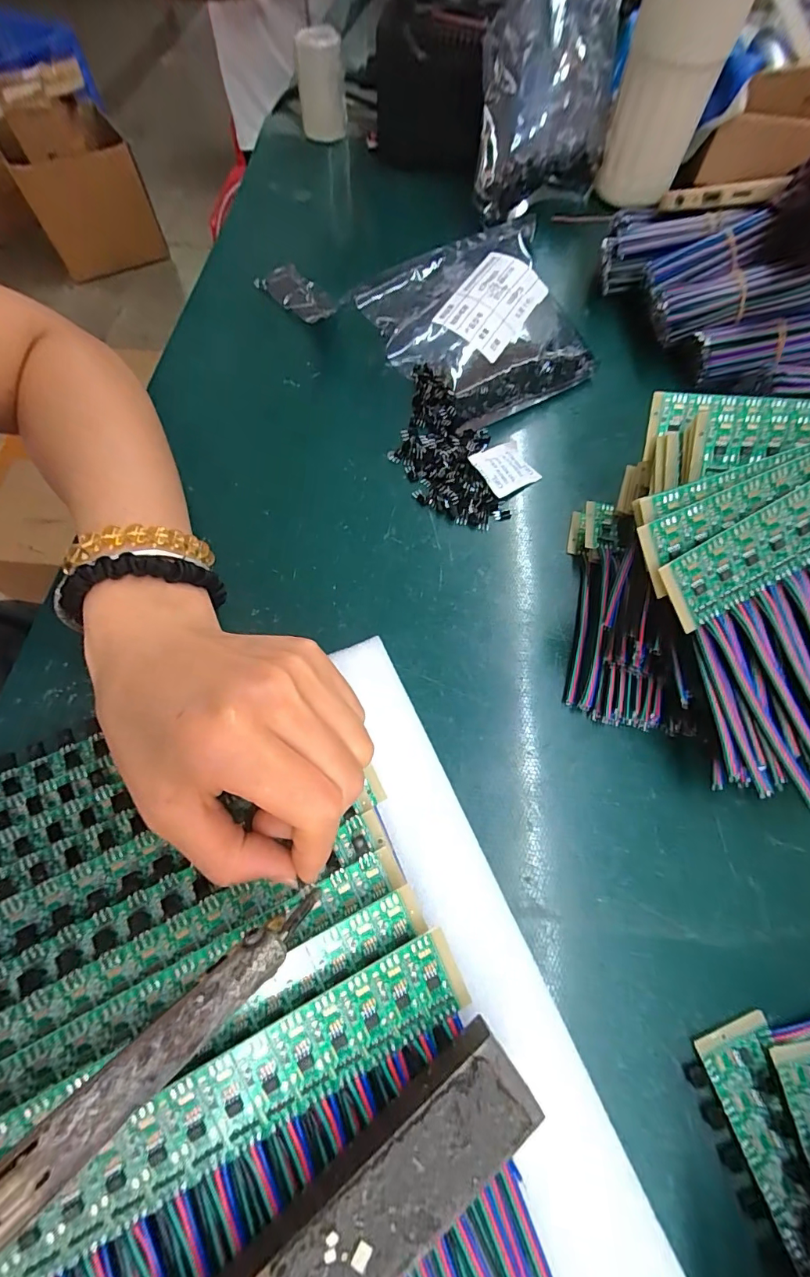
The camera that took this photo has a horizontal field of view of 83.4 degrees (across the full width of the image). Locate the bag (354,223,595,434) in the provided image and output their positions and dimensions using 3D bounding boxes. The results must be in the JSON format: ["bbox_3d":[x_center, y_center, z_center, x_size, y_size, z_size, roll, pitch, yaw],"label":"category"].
[{"bbox_3d":[0.061,-0.227,0.324,0.153,0.058,0.116,-31,70,-14],"label":"bag"}]

